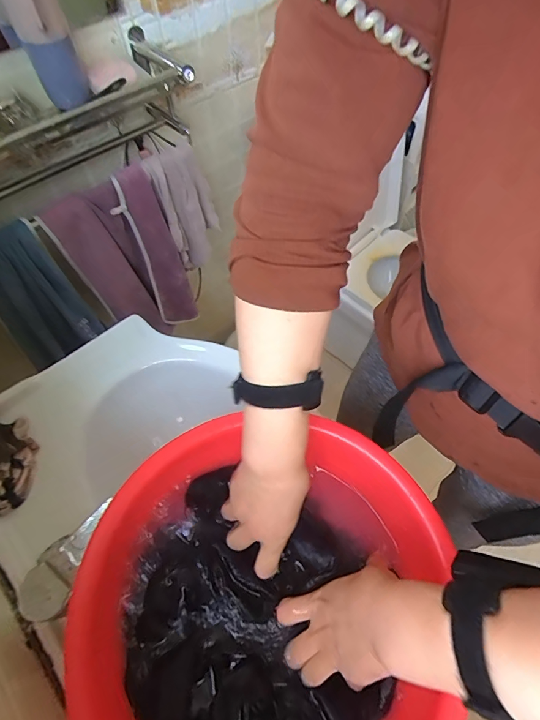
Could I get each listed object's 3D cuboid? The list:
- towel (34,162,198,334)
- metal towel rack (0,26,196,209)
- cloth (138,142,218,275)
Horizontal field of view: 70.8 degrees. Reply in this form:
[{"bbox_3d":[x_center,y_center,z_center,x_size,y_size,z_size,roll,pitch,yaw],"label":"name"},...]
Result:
[{"bbox_3d":[-0.286,-0.185,0.811,0.057,0.380,0.204,40,67,22],"label":"towel"},{"bbox_3d":[-0.372,-0.318,0.607,0.603,0.145,0.149,-39,65,-20],"label":"metal towel rack"},{"bbox_3d":[-0.175,-0.319,0.818,0.051,0.258,0.126,24,62,15],"label":"cloth"}]

